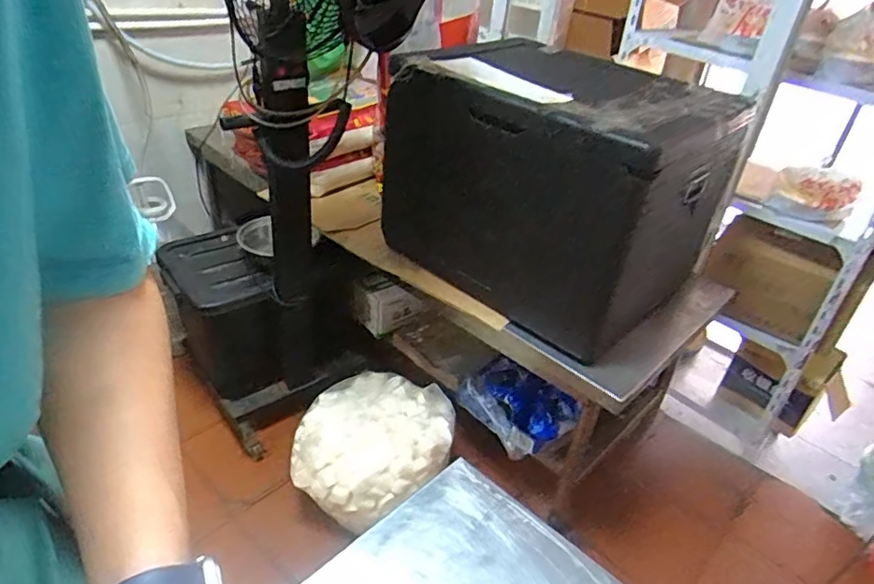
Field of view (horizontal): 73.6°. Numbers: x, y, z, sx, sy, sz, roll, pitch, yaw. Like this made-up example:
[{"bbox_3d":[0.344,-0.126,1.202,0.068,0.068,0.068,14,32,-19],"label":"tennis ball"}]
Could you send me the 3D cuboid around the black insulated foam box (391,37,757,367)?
[{"bbox_3d":[0.262,-0.258,1.402,0.656,0.466,0.472,29,39,31],"label":"black insulated foam box"}]

